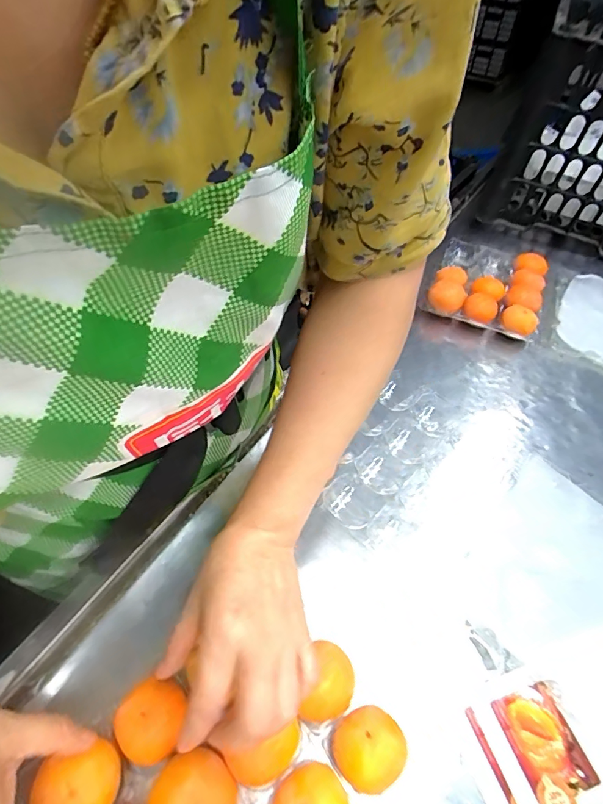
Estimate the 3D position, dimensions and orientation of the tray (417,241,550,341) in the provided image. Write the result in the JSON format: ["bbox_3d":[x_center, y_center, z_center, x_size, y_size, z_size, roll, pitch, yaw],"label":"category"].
[{"bbox_3d":[0.297,-0.192,0.698,0.165,0.048,0.234,22,51,14],"label":"tray"}]

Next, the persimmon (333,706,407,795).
[{"bbox_3d":[0.045,0.240,0.305,0.044,0.039,0.044,2,50,-3],"label":"persimmon"}]

